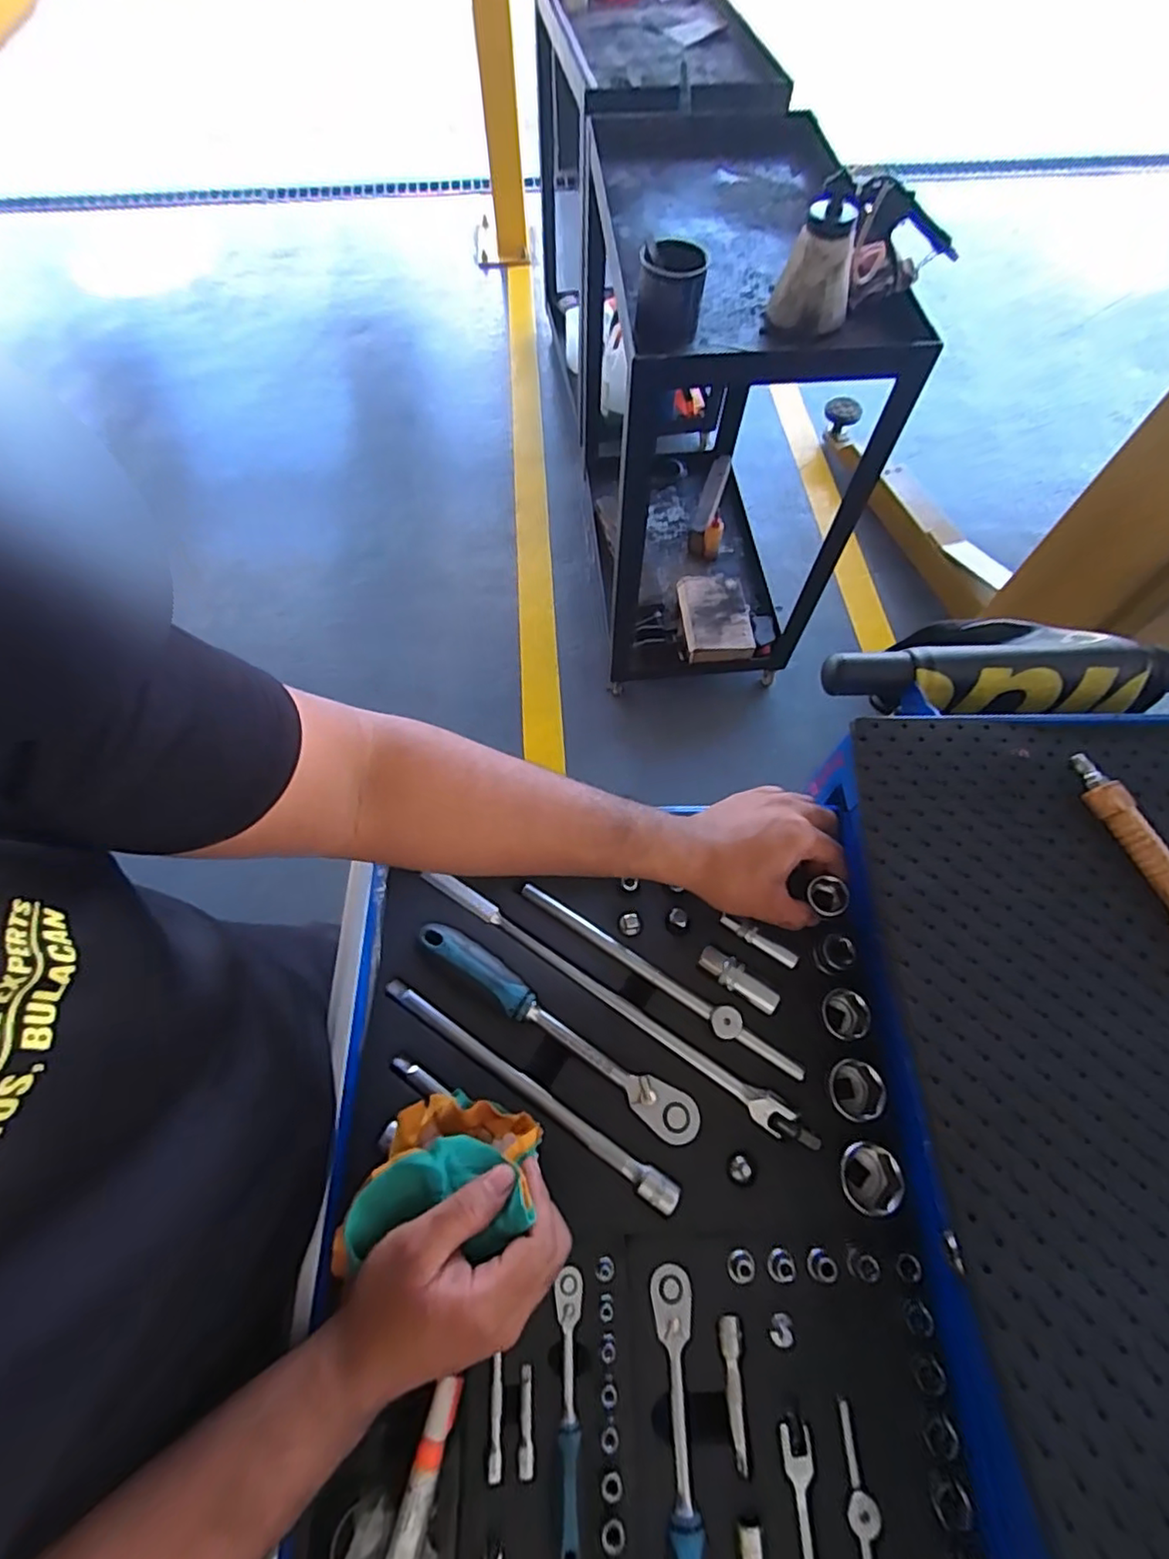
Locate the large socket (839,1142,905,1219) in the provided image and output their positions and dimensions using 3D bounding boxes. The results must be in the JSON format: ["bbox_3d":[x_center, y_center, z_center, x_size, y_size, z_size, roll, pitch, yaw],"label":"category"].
[{"bbox_3d":[0.189,0.266,0.409,0.035,0.036,0.039,-27,67,-12],"label":"large socket"}]

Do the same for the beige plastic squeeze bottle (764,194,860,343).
[{"bbox_3d":[0.371,-0.816,0.979,0.125,0.136,0.101,13,67,7],"label":"beige plastic squeeze bottle"}]

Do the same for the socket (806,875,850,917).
[{"bbox_3d":[0.189,0.094,0.481,0.029,0.025,0.029,17,67,9],"label":"socket"}]

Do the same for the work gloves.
[{"bbox_3d":[-0.093,0.242,0.380,0.126,0.067,0.080,-10,66,-3],"label":"work gloves"}]

